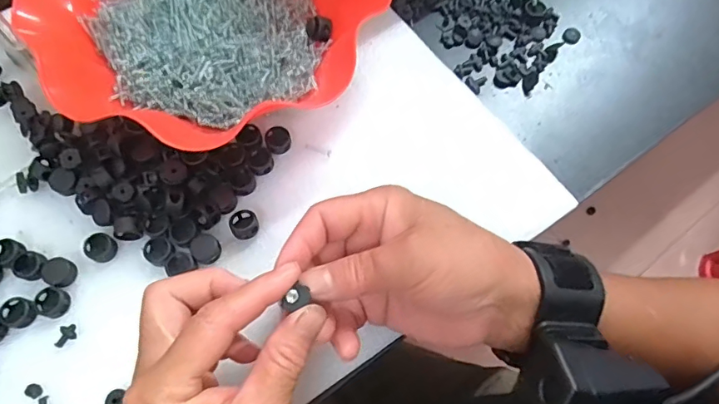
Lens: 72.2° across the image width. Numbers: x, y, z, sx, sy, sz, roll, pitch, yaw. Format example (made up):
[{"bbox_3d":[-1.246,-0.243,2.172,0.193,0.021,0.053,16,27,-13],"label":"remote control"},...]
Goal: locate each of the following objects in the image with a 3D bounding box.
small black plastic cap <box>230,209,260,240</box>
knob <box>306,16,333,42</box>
[{"bbox_3d":[-0.072,0.015,0.309,0.017,0.009,0.019,-22,70,-9],"label":"small black plastic cap"},{"bbox_3d":[-0.029,-0.124,0.352,0.018,0.013,0.012,-5,68,-3],"label":"knob"}]

